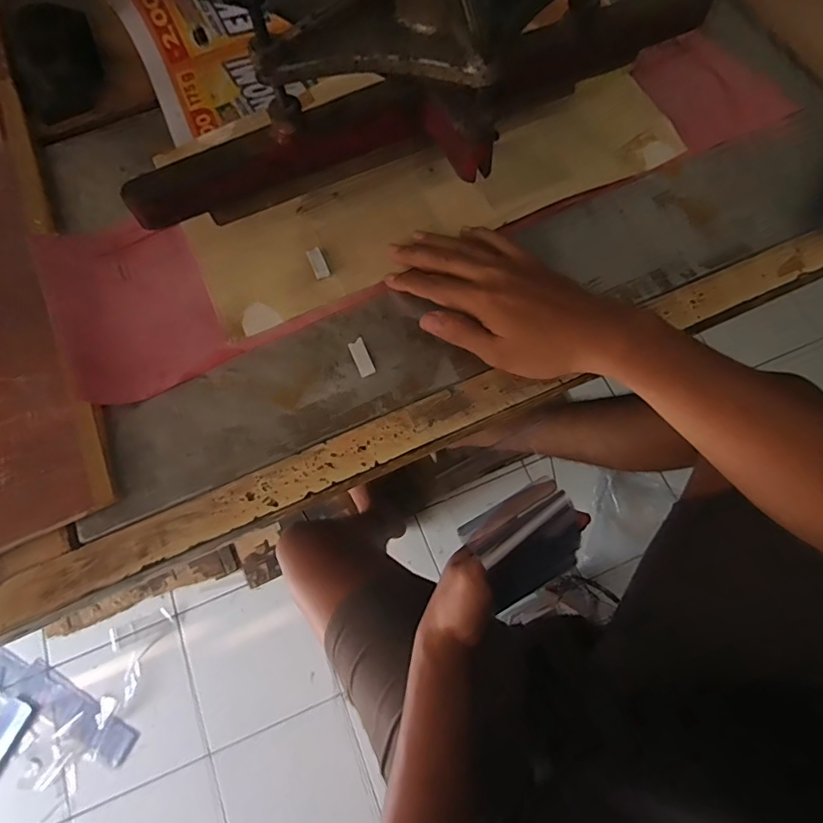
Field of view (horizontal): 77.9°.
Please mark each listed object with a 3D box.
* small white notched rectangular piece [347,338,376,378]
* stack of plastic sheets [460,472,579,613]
[{"bbox_3d":[-0.039,-0.042,0.399,0.013,0.007,0.029,-24,72,-5],"label":"small white notched rectangular piece"},{"bbox_3d":[0.106,0.117,0.468,0.102,0.009,0.080,-34,65,4],"label":"stack of plastic sheets"}]

